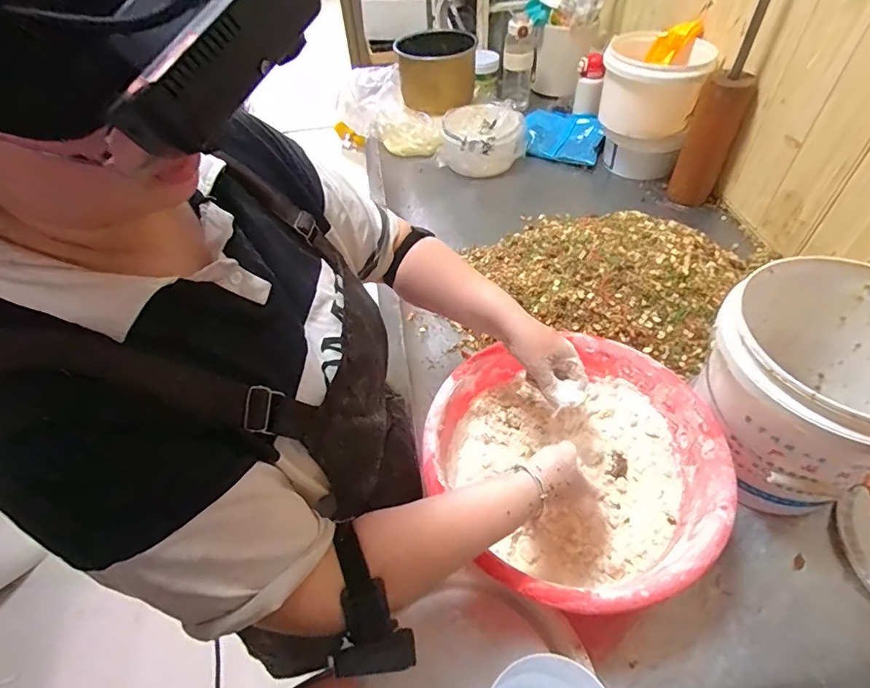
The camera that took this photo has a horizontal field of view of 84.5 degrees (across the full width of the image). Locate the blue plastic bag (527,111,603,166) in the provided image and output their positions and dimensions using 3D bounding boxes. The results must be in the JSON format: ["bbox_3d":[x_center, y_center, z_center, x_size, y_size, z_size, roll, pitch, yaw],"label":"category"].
[{"bbox_3d":[0.349,-0.562,1.295,0.196,0.082,0.154,9,50,12],"label":"blue plastic bag"}]

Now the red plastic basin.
[{"bbox_3d":[0.174,0.162,0.638,0.356,0.158,0.359,-2,48,3],"label":"red plastic basin"}]

